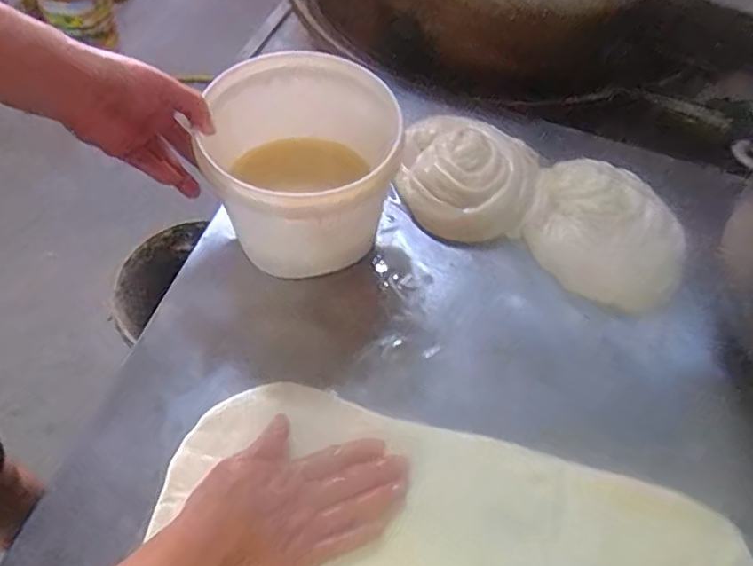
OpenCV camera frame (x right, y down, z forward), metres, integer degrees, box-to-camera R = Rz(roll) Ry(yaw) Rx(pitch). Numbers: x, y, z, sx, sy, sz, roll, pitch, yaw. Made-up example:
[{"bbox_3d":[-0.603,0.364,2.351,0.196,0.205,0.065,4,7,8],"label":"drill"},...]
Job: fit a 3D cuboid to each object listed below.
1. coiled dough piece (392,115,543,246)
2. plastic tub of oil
[{"bbox_3d":[0.103,-0.121,0.683,0.157,0.059,0.146,17,58,5],"label":"coiled dough piece"},{"bbox_3d":[-0.070,-0.113,0.599,0.176,0.148,0.188,11,59,2],"label":"plastic tub of oil"}]

